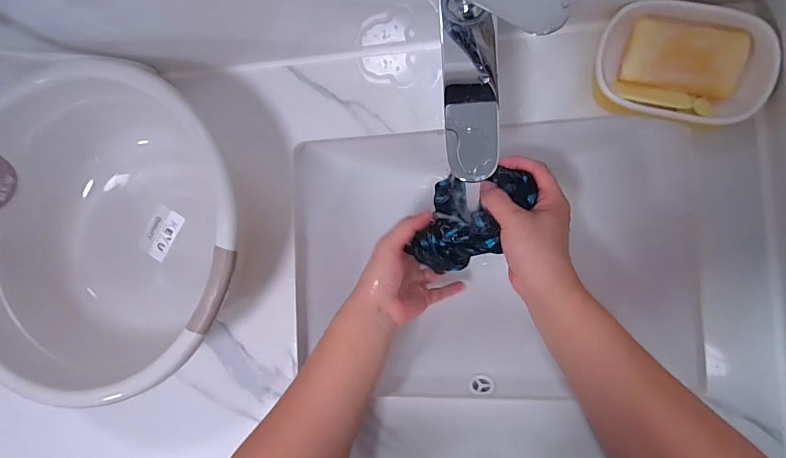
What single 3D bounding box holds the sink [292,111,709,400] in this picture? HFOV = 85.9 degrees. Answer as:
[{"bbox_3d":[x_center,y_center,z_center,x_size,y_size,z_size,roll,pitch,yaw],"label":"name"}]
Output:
[{"bbox_3d":[0.105,0.025,0.512,0.410,0.133,0.295,-3,88,10],"label":"sink"}]

